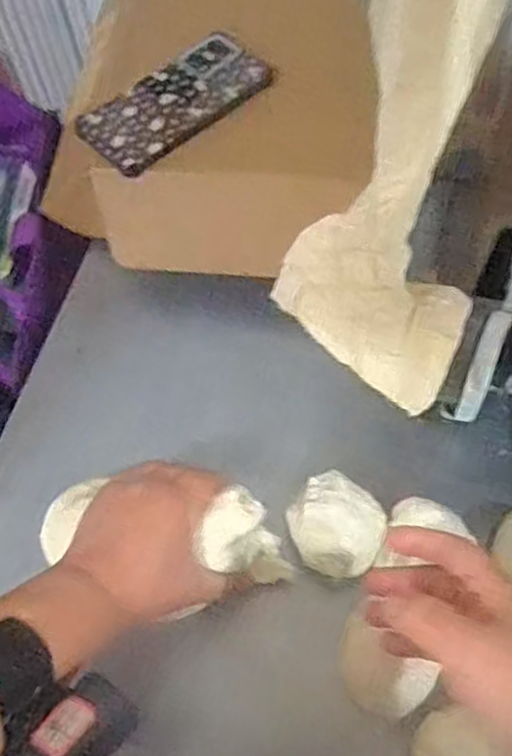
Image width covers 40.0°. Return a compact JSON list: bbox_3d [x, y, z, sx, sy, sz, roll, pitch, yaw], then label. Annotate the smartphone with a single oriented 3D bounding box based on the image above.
[{"bbox_3d":[-0.069,-0.241,0.612,0.167,0.009,0.079,-38,70,-16],"label":"smartphone"}]

